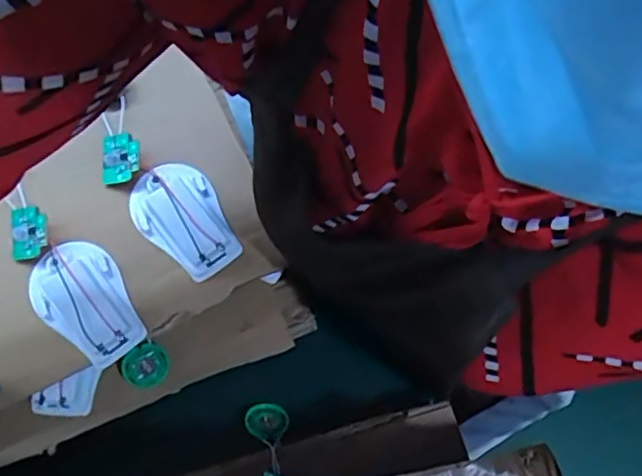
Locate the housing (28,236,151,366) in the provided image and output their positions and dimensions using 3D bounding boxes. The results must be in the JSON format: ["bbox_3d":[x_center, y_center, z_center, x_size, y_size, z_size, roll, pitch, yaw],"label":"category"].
[{"bbox_3d":[-0.144,0.038,0.383,0.077,0.016,0.053,43,77,12],"label":"housing"}]

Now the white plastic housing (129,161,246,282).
[{"bbox_3d":[-0.088,-0.012,0.399,0.052,0.020,0.077,-31,75,-10],"label":"white plastic housing"}]

